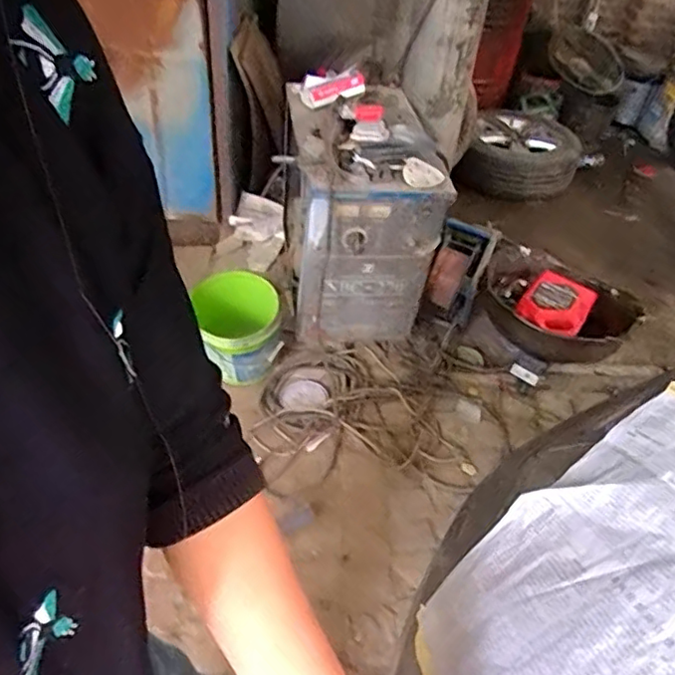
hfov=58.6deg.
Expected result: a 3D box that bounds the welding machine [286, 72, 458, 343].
[{"bbox_3d":[0.057,-0.418,1.898,0.397,0.641,0.630,-1,42,-8],"label":"welding machine"}]

